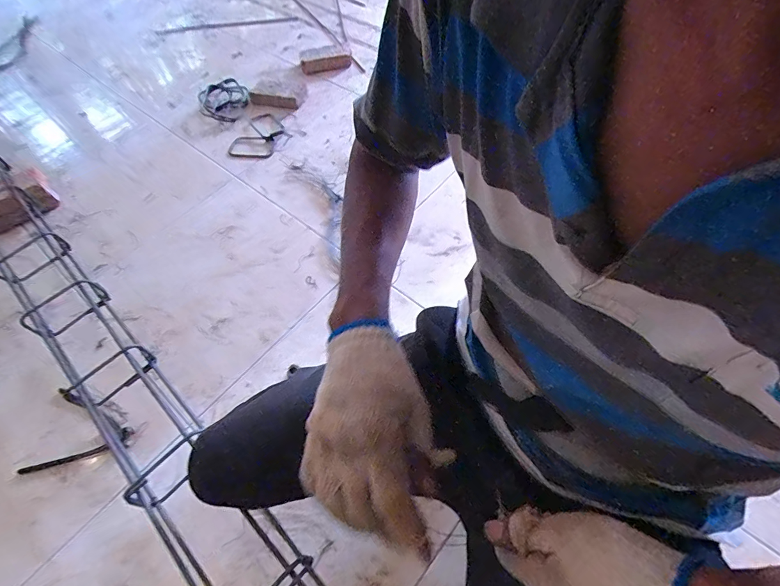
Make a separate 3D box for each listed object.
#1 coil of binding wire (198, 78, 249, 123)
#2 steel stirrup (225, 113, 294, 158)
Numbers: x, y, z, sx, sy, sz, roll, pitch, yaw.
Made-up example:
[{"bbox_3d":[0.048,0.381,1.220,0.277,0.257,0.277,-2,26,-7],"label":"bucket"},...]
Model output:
[{"bbox_3d":[-0.569,-0.661,1.340,0.169,0.044,0.205,-25,60,-11],"label":"coil of binding wire"},{"bbox_3d":[-0.402,-0.493,1.239,0.171,0.018,0.223,17,64,7],"label":"steel stirrup"}]

